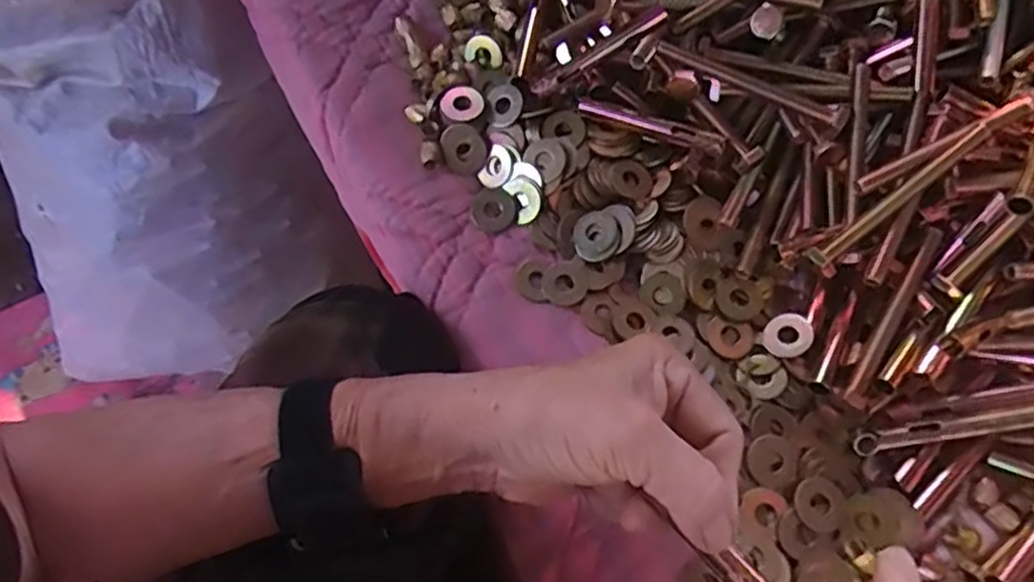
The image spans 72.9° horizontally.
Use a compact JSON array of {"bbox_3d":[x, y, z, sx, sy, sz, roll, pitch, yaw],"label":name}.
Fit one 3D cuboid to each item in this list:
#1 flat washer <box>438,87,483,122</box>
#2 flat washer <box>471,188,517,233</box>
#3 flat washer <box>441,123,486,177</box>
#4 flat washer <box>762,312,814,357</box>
[{"bbox_3d":[-0.031,-0.106,0.397,0.025,0.004,0.022,-22,73,-16],"label":"flat washer"},{"bbox_3d":[-0.013,-0.046,0.393,0.024,0.005,0.025,-1,65,1],"label":"flat washer"},{"bbox_3d":[-0.030,-0.081,0.398,0.024,0.004,0.028,-33,97,0],"label":"flat washer"},{"bbox_3d":[0.142,0.023,0.367,0.024,0.005,0.023,-18,64,24],"label":"flat washer"}]

